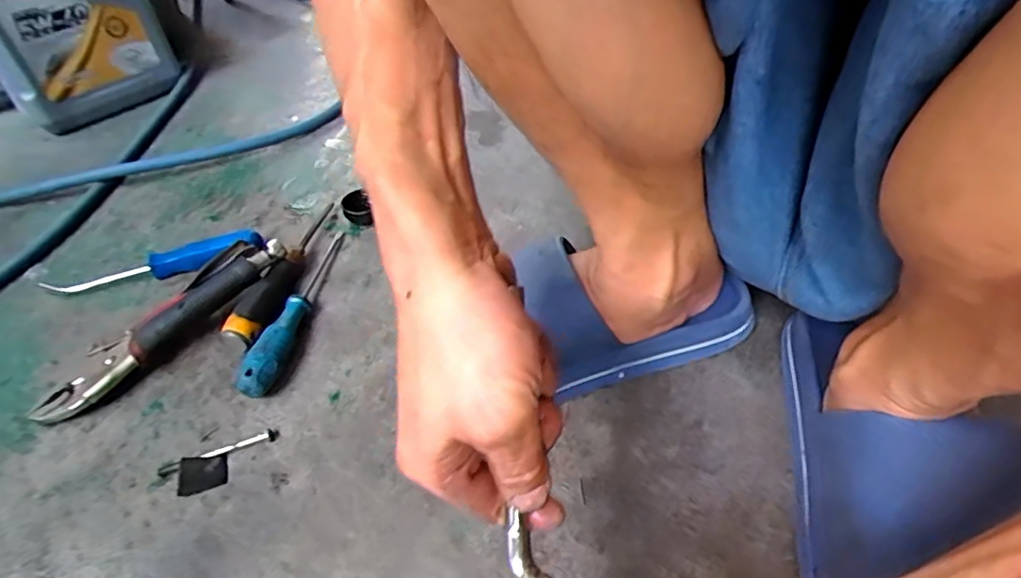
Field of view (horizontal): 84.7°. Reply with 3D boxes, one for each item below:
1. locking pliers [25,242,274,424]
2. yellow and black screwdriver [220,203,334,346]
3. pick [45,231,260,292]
[{"bbox_3d":[-0.292,0.026,0.471,0.060,0.040,0.213,26,53,28],"label":"locking pliers"},{"bbox_3d":[-0.206,-0.028,0.513,0.028,0.023,0.195,2,44,7],"label":"yellow and black screwdriver"},{"bbox_3d":[-0.339,-0.023,0.533,0.201,0.025,0.029,-12,44,-7],"label":"pick"}]

